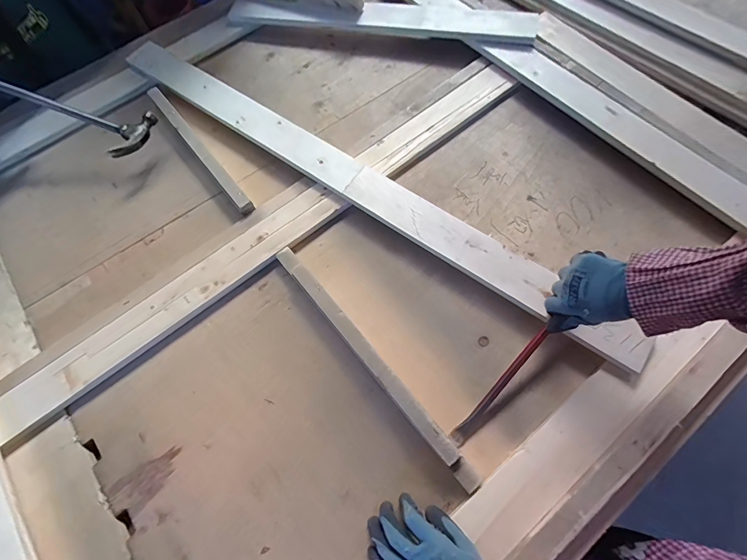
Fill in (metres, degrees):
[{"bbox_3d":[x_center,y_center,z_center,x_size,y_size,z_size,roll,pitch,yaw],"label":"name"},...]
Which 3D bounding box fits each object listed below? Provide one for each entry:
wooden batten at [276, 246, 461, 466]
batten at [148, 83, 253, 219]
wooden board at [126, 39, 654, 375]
[{"bbox_3d":[-0.023,0.095,0.546,0.027,0.045,0.398,-39,73,-11],"label":"wooden batten"},{"bbox_3d":[-0.341,-0.259,0.704,0.027,0.027,0.375,-38,73,-11],"label":"batten"},{"bbox_3d":[-0.053,-0.188,0.643,1.061,0.022,0.072,35,75,15],"label":"wooden board"}]

